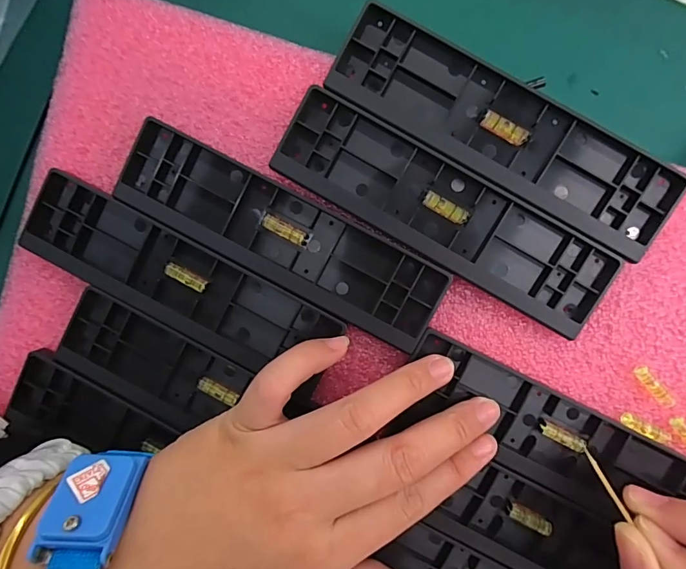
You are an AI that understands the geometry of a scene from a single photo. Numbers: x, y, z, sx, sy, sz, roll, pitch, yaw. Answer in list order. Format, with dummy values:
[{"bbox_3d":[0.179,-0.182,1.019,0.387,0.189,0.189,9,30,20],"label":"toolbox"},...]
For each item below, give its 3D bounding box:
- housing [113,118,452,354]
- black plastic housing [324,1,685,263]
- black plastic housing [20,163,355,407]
[{"bbox_3d":[-0.030,-0.023,0.191,0.158,0.005,0.044,28,96,2],"label":"housing"},{"bbox_3d":[0.071,-0.067,0.181,0.157,0.009,0.043,31,96,1],"label":"black plastic housing"},{"bbox_3d":[-0.077,0.001,0.197,0.159,0.007,0.044,27,94,2],"label":"black plastic housing"}]

